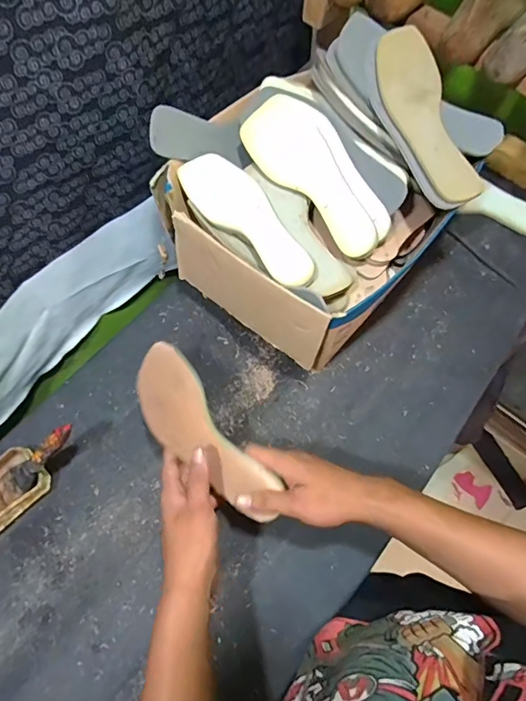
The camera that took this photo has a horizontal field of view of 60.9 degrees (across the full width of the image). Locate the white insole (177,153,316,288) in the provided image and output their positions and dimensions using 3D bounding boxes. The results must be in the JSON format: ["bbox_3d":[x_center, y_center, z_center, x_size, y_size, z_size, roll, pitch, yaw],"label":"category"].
[{"bbox_3d":[-0.013,-0.169,0.570,0.075,0.026,0.230,-39,72,-15],"label":"white insole"}]

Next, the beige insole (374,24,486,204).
[{"bbox_3d":[0.201,-0.288,0.553,0.077,0.021,0.234,-18,81,-7],"label":"beige insole"}]

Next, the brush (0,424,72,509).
[{"bbox_3d":[-0.274,0.138,0.529,0.156,0.014,0.034,-41,69,20],"label":"brush"}]

